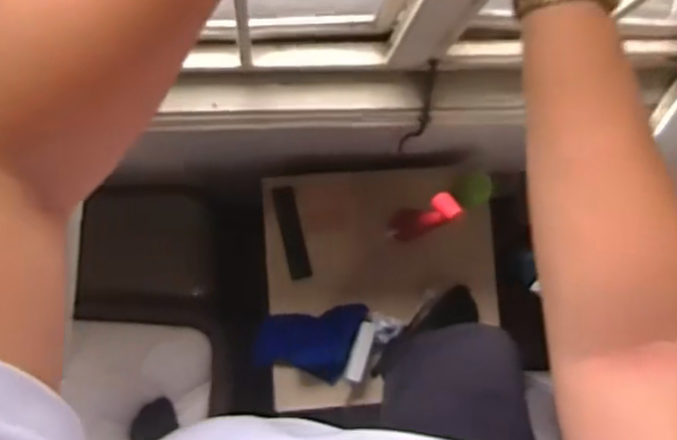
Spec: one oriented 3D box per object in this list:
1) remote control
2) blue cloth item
[{"bbox_3d":[-0.080,0.023,1.252,0.038,0.012,0.161,-12,87,-7],"label":"remote control"},{"bbox_3d":[-0.055,0.204,1.257,0.169,0.077,0.155,16,84,-5],"label":"blue cloth item"}]

